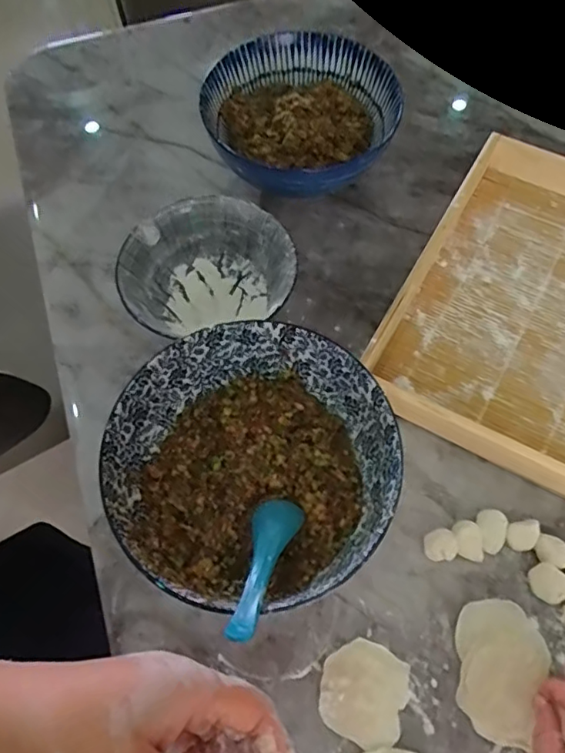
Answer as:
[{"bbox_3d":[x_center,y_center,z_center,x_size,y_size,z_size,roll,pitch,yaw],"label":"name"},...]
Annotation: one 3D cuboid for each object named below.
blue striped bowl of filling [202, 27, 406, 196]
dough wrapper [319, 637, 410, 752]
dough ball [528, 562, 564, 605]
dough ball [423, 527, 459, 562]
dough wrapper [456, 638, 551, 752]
[{"bbox_3d":[0.024,-0.278,0.612,0.192,0.084,0.180,-1,63,2],"label":"blue striped bowl of filling"},{"bbox_3d":[0.061,0.236,0.414,0.063,0.004,0.065,21,67,11],"label":"dough wrapper"},{"bbox_3d":[0.211,0.164,0.440,0.028,0.012,0.027,0,65,1],"label":"dough ball"},{"bbox_3d":[0.129,0.138,0.454,0.025,0.016,0.025,0,65,1],"label":"dough ball"},{"bbox_3d":[0.161,0.230,0.410,0.053,0.010,0.068,21,67,11],"label":"dough wrapper"}]

